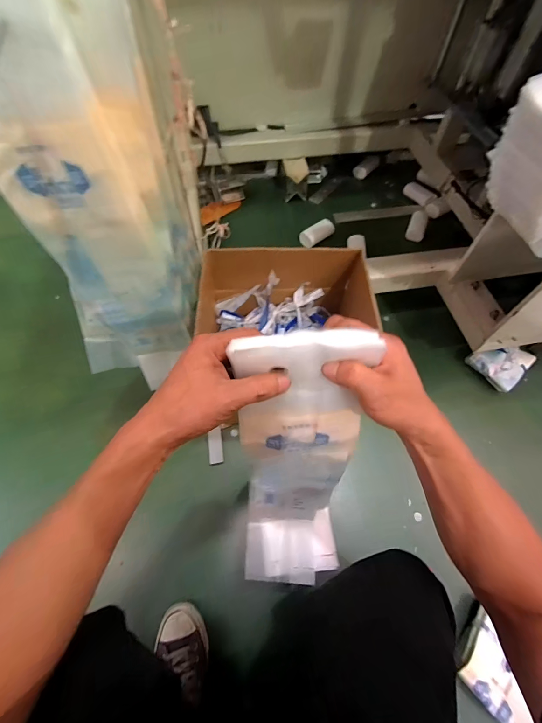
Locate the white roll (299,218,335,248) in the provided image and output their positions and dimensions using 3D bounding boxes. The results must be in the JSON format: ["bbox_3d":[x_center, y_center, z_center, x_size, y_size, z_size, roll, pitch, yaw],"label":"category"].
[{"bbox_3d":[0.179,-0.490,1.189,0.143,0.057,0.072,-29,64,1],"label":"white roll"}]

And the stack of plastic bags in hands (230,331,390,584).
[{"bbox_3d":[0.033,0.165,0.436,0.153,0.511,0.122,-4,45,-2],"label":"stack of plastic bags in hands"}]

